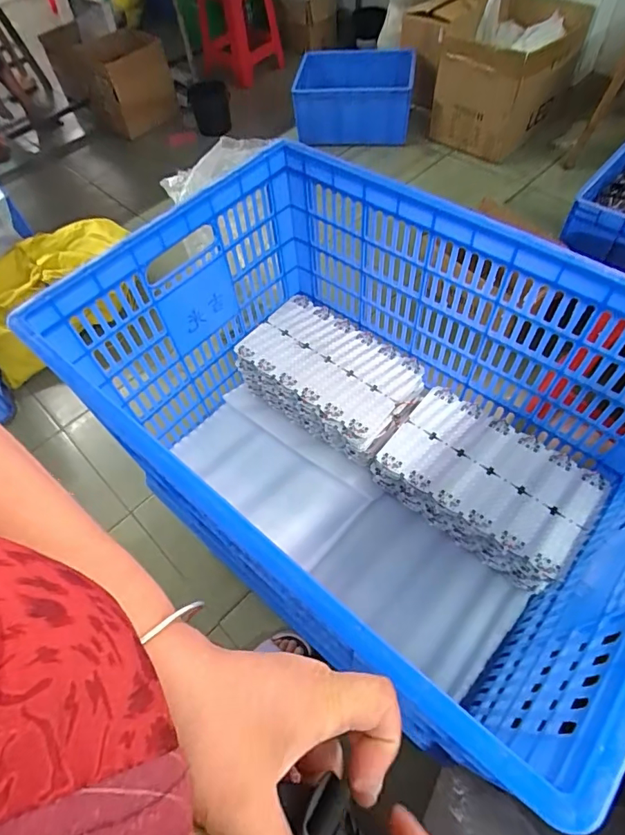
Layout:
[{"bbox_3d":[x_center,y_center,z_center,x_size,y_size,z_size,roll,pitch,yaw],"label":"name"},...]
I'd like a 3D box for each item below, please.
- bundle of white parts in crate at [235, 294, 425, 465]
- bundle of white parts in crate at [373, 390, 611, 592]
[{"bbox_3d":[0.031,-0.078,0.865,0.315,0.088,0.198,35,68,22],"label":"bundle of white parts in crate"},{"bbox_3d":[0.270,0.107,0.744,0.296,0.101,0.187,33,67,21],"label":"bundle of white parts in crate"}]

